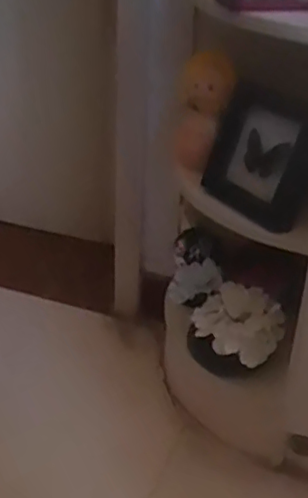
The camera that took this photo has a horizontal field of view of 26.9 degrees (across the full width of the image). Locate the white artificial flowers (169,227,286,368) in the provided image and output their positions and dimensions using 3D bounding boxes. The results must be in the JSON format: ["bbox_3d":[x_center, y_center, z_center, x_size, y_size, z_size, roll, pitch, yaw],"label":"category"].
[{"bbox_3d":[0.104,0.077,1.116,0.127,0.077,0.313,-15,36,-26],"label":"white artificial flowers"}]

